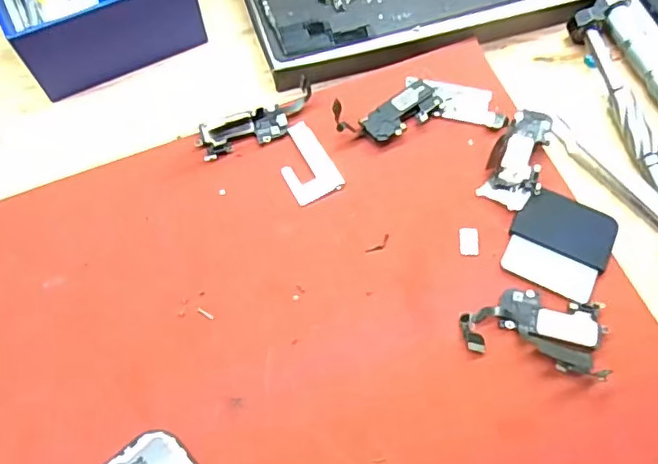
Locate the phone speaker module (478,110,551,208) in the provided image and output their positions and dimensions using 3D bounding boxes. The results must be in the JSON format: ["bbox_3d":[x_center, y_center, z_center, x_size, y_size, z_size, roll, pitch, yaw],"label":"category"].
[{"bbox_3d":[0.081,-0.032,0.252,0.022,0.007,0.045,21,68,10],"label":"phone speaker module"}]

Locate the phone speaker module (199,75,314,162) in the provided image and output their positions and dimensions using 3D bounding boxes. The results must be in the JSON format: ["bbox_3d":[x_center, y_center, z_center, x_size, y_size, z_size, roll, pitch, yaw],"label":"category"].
[{"bbox_3d":[-0.031,-0.049,0.260,0.055,0.004,0.019,-26,68,-10],"label":"phone speaker module"}]

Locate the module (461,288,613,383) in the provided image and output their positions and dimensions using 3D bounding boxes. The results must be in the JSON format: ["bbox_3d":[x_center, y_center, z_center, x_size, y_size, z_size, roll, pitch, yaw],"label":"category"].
[{"bbox_3d":[0.078,0.036,0.224,0.053,0.005,0.028,10,67,5],"label":"module"}]

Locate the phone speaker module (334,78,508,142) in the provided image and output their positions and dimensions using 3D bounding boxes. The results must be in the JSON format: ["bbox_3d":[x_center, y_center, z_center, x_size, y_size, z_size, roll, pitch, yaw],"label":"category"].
[{"bbox_3d":[0.039,-0.057,0.262,0.073,0.007,0.031,-8,66,-3],"label":"phone speaker module"}]

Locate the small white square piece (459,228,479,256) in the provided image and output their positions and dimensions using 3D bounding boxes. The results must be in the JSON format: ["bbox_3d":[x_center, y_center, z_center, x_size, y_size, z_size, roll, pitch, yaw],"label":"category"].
[{"bbox_3d":[0.058,0.004,0.241,0.008,0.004,0.012,1,67,1],"label":"small white square piece"}]

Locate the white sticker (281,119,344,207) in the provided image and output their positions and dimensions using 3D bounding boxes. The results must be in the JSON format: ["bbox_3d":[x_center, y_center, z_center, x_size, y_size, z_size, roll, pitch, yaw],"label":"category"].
[{"bbox_3d":[-0.011,-0.031,0.253,0.021,0.004,0.035,-26,68,-11],"label":"white sticker"}]

